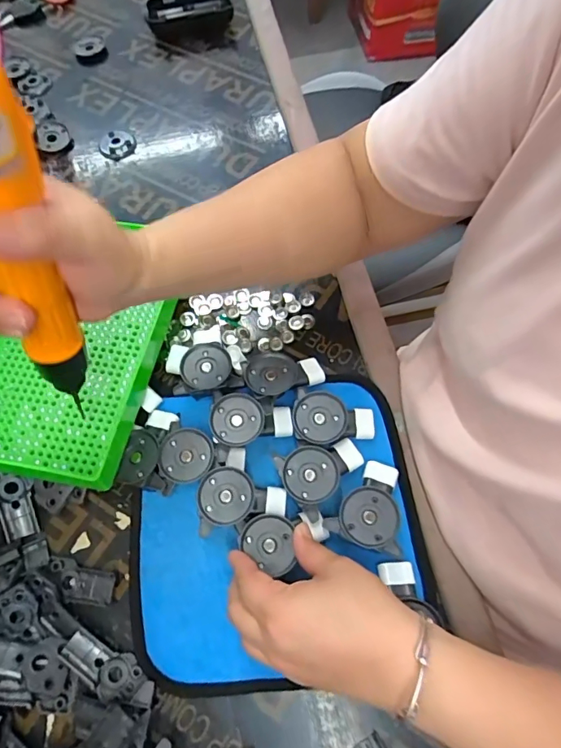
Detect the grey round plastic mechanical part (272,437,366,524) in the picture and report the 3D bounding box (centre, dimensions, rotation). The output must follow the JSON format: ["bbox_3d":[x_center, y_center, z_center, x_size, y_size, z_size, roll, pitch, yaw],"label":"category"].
[{"bbox_3d":[0.035,0.078,0.364,0.065,0.016,0.051,-20,67,-7],"label":"grey round plastic mechanical part"}]

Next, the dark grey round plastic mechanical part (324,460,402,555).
[{"bbox_3d":[0.064,0.097,0.357,0.051,0.022,0.064,8,67,5],"label":"dark grey round plastic mechanical part"}]

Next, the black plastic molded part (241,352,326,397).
[{"bbox_3d":[0.003,0.001,0.405,0.065,0.031,0.039,-13,67,-4],"label":"black plastic molded part"}]

